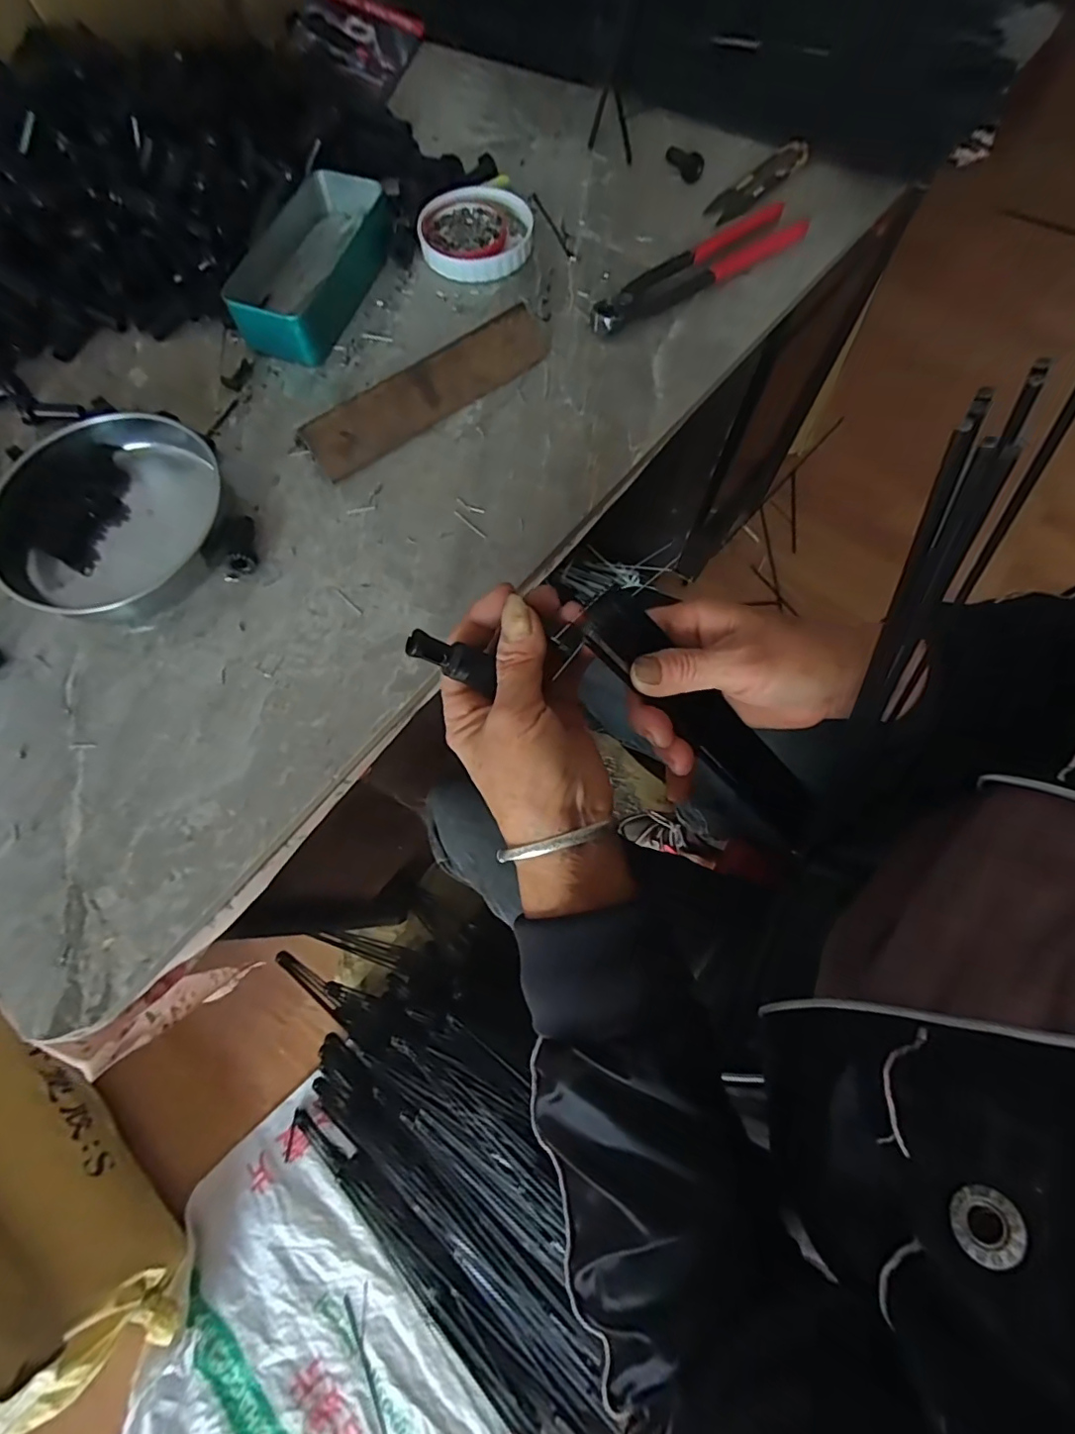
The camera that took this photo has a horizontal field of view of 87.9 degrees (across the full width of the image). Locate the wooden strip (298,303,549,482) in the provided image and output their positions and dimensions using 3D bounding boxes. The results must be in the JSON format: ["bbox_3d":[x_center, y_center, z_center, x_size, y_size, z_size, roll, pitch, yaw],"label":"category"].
[{"bbox_3d":[-0.072,-0.220,0.378,0.178,0.035,0.006,-37,33,-11],"label":"wooden strip"}]

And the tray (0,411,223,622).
[{"bbox_3d":[-0.274,-0.128,0.353,0.137,0.022,0.137,0,71,1],"label":"tray"}]

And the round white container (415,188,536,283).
[{"bbox_3d":[-0.048,-0.382,0.441,0.086,0.014,0.089,0,71,2],"label":"round white container"}]

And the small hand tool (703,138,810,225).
[{"bbox_3d":[0.180,-0.443,0.459,0.115,0.008,0.028,-43,75,-12],"label":"small hand tool"}]

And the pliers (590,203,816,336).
[{"bbox_3d":[0.122,-0.342,0.423,0.202,0.015,0.044,-36,74,-11],"label":"pliers"}]

